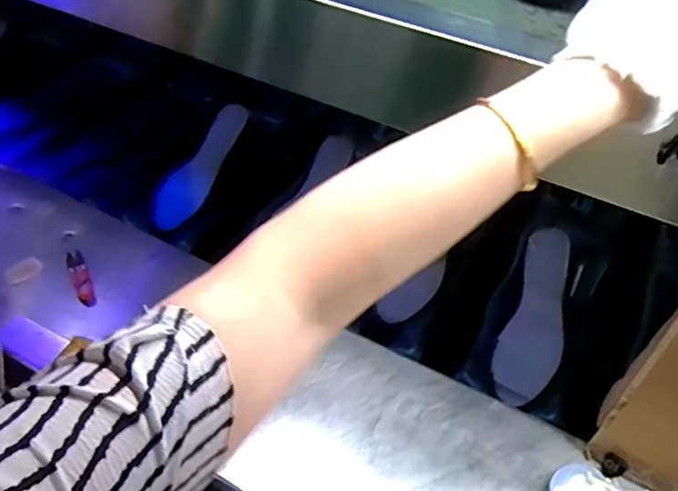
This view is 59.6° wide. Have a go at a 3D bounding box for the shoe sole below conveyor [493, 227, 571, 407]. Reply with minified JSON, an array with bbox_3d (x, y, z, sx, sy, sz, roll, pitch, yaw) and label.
[{"bbox_3d":[0.261,0.092,0.782,0.075,0.014,0.235,15,77,12],"label":"shoe sole below conveyor"}]

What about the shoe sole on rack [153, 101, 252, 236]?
[{"bbox_3d":[-0.223,-0.132,0.959,0.060,0.036,0.243,24,75,20],"label":"shoe sole on rack"}]

